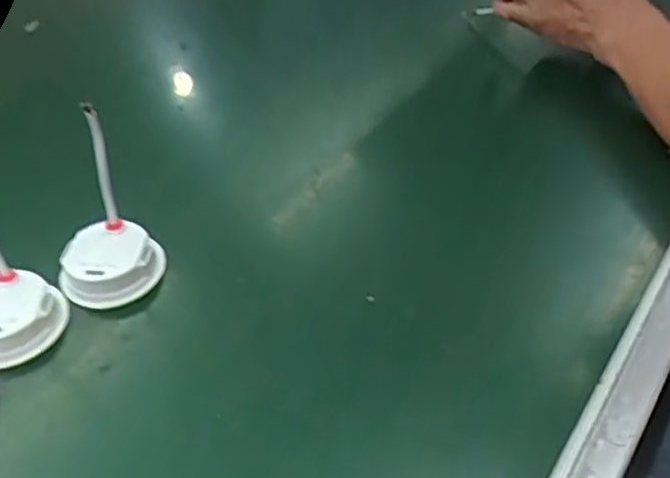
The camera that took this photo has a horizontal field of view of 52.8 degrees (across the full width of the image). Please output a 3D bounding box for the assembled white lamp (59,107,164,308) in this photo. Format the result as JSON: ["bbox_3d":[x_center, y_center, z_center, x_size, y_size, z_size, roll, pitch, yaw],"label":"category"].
[{"bbox_3d":[-0.158,-0.017,0.441,0.069,0.116,0.061,-25,47,-21],"label":"assembled white lamp"}]

